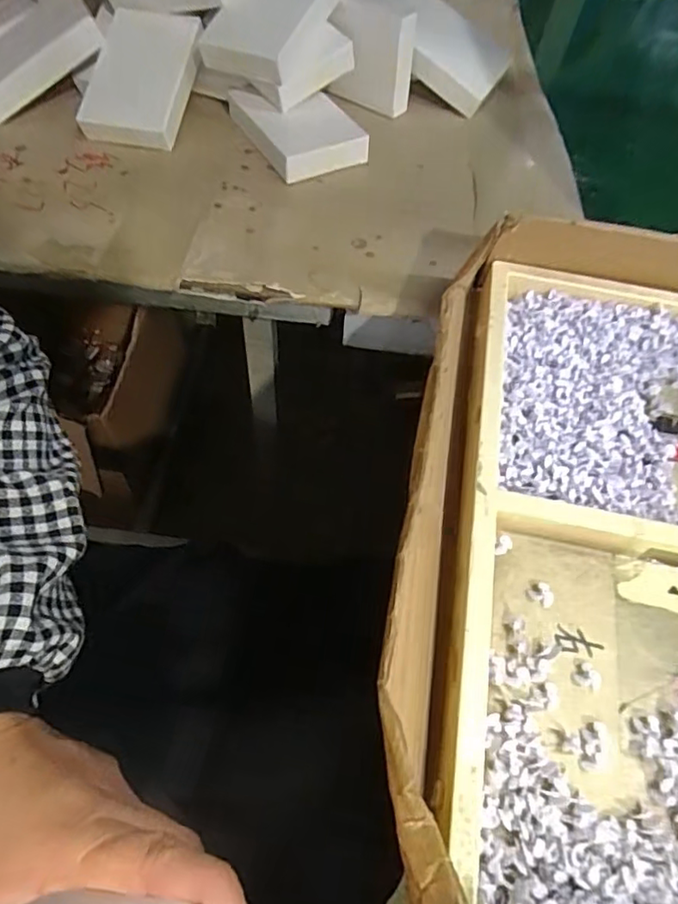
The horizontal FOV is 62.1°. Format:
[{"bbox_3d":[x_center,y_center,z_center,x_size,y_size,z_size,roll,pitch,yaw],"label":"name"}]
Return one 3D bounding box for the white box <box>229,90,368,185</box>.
[{"bbox_3d":[-0.033,-0.262,0.452,0.068,0.023,0.120,-24,61,-18],"label":"white box"}]

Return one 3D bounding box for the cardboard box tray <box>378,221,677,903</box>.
[{"bbox_3d":[0.138,0.036,0.244,0.217,0.055,0.337,8,56,1],"label":"cardboard box tray"}]

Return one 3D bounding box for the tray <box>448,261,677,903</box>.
[{"bbox_3d":[0.152,0.045,0.253,0.188,0.024,0.314,11,57,3],"label":"tray"}]

